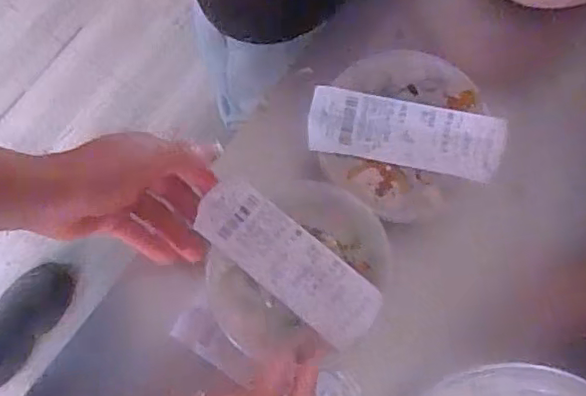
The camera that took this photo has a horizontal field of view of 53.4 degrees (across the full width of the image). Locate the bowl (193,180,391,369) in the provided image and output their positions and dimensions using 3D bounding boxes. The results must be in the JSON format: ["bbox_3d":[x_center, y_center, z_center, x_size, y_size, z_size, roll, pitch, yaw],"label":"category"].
[{"bbox_3d":[0.000,0.060,0.476,0.143,0.060,0.135,1,78,0],"label":"bowl"}]

